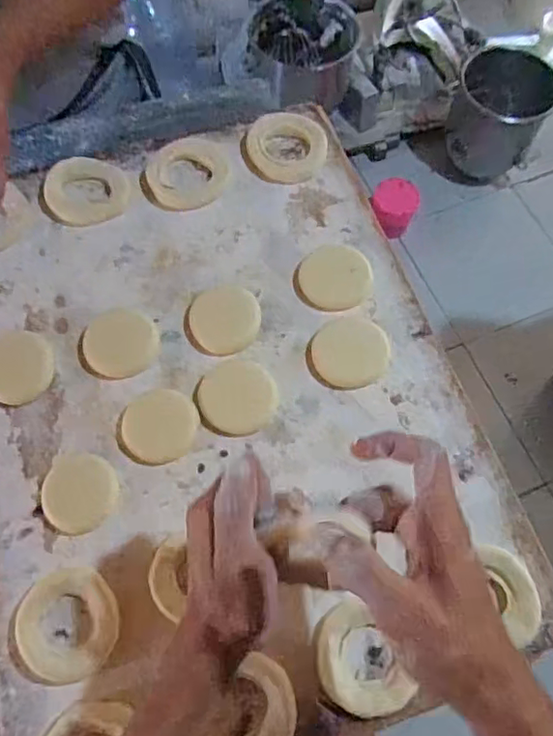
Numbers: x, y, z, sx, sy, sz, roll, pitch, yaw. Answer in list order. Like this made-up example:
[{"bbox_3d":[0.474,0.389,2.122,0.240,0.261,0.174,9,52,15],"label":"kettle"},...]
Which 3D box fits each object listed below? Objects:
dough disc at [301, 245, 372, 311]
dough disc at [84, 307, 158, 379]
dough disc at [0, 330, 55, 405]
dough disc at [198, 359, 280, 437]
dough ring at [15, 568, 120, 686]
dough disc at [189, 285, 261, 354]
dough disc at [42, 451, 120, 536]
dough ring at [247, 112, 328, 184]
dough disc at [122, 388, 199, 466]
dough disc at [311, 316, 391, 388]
[{"bbox_3d":[0.054,-0.085,0.542,0.064,0.004,0.067,-1,67,1],"label":"dough disc"},{"bbox_3d":[-0.137,-0.024,0.516,0.061,0.004,0.066,-1,67,1],"label":"dough disc"},{"bbox_3d":[-0.223,-0.002,0.506,0.069,0.005,0.060,36,73,15],"label":"dough disc"},{"bbox_3d":[-0.032,0.023,0.495,0.064,0.004,0.065,-1,67,1],"label":"dough disc"},{"bbox_3d":[-0.151,0.184,0.425,0.075,0.016,0.075,-1,67,1],"label":"dough ring"},{"bbox_3d":[-0.045,-0.044,0.524,0.061,0.004,0.066,-1,67,1],"label":"dough disc"},{"bbox_3d":[-0.155,0.099,0.466,0.057,0.004,0.061,-1,67,1],"label":"dough disc"},{"bbox_3d":[0.011,-0.225,0.598,0.078,0.011,0.078,-1,67,1],"label":"dough ring"},{"bbox_3d":[-0.096,0.047,0.485,0.061,0.004,0.063,-3,67,0],"label":"dough disc"},{"bbox_3d":[0.065,-0.015,0.511,0.064,0.004,0.064,-2,67,1],"label":"dough disc"}]

